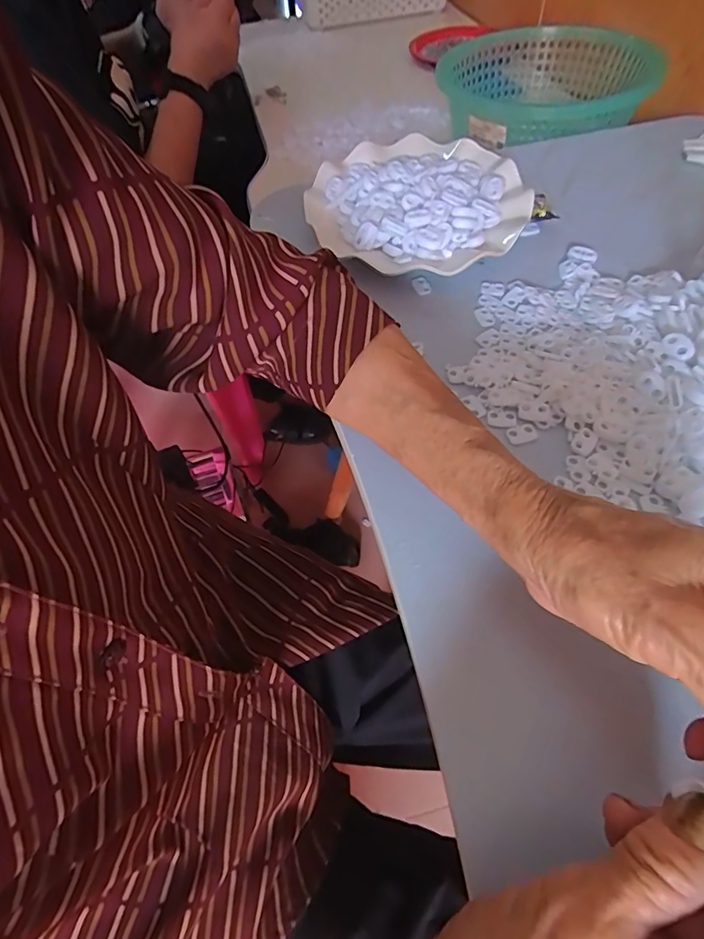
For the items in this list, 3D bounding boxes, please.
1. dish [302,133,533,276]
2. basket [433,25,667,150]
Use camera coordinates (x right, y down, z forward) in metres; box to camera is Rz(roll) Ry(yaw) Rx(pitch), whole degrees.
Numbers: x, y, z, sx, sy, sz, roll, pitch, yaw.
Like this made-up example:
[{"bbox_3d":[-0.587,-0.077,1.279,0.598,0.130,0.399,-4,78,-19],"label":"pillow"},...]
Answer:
[{"bbox_3d":[0.053,-0.221,0.421,0.176,0.035,0.174,-2,56,3],"label":"dish"},{"bbox_3d":[0.219,-0.440,0.574,0.221,0.072,0.279,18,60,16],"label":"basket"}]

